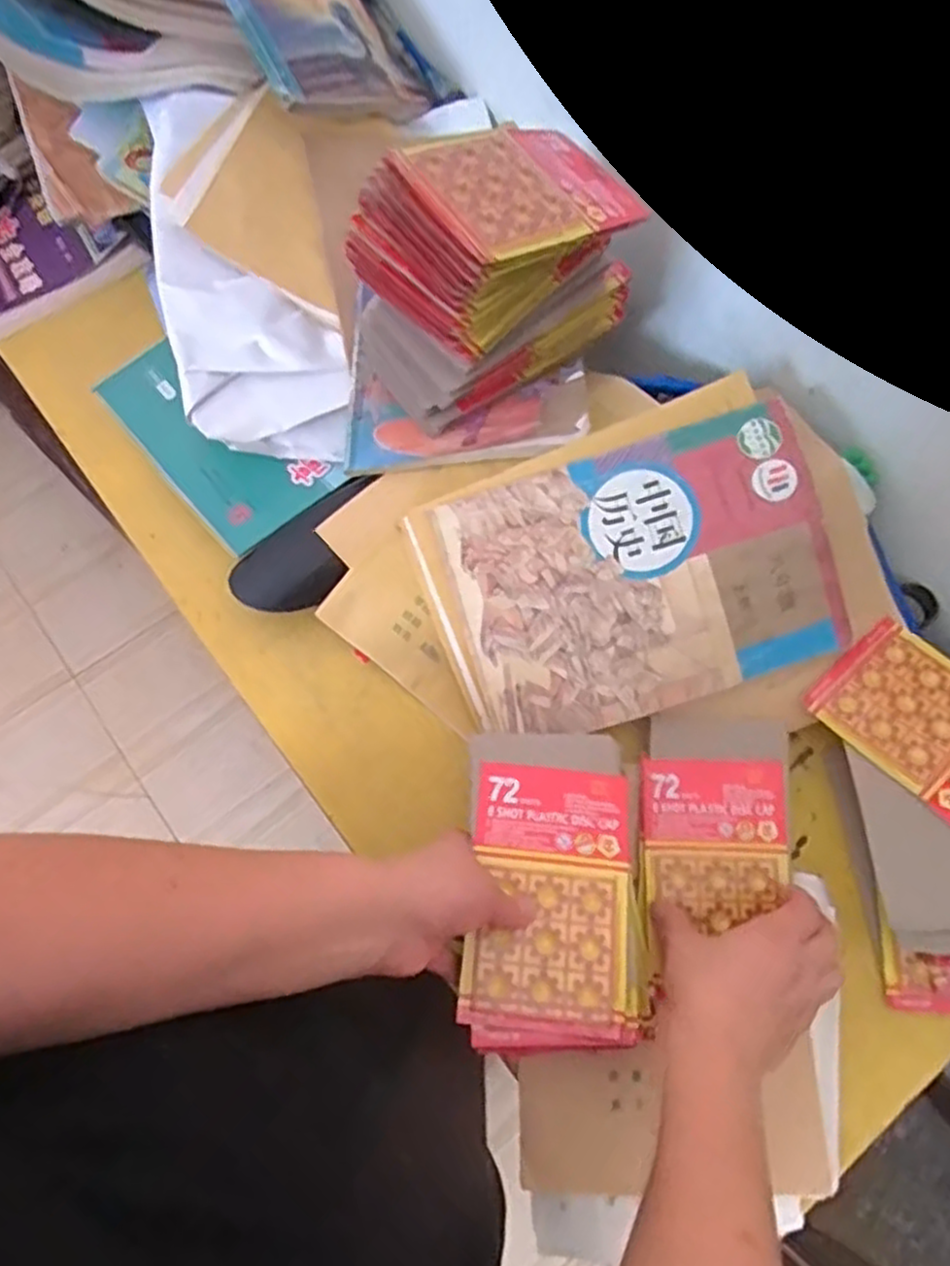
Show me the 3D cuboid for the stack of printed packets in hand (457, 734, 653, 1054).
[{"bbox_3d":[0.050,0.156,0.475,0.114,0.037,0.183,0,69,-3],"label":"stack of printed packets in hand"}]

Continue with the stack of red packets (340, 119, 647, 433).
[{"bbox_3d":[0.021,-0.247,0.521,0.185,0.160,0.096,-39,76,-16],"label":"stack of red packets"}]

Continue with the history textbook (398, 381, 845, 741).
[{"bbox_3d":[0.109,-0.045,0.525,0.271,0.015,0.199,-22,86,3],"label":"history textbook"}]

